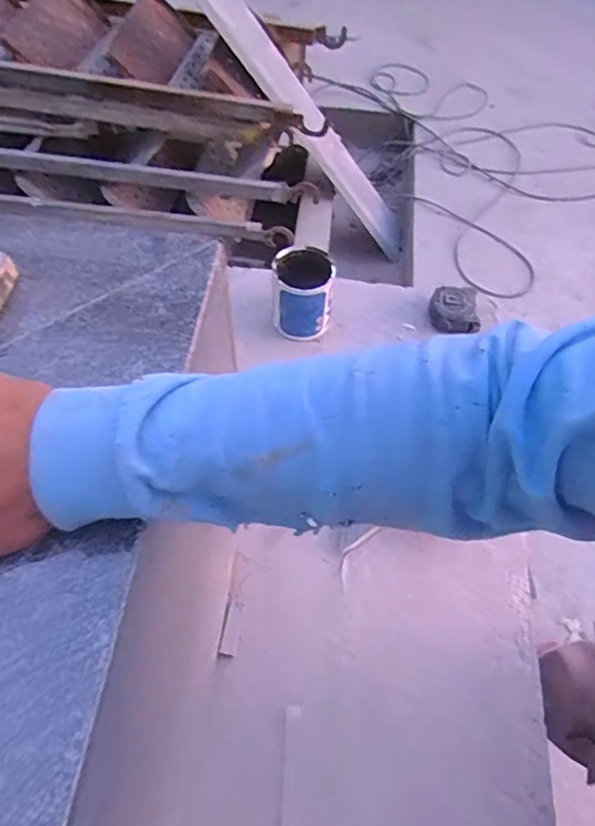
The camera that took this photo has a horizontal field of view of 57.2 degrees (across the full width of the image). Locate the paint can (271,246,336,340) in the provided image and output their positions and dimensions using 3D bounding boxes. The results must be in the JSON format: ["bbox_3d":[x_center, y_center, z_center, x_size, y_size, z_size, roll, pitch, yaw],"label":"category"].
[{"bbox_3d":[0.010,-0.197,0.896,0.096,0.108,0.102,1,59,-2],"label":"paint can"}]

